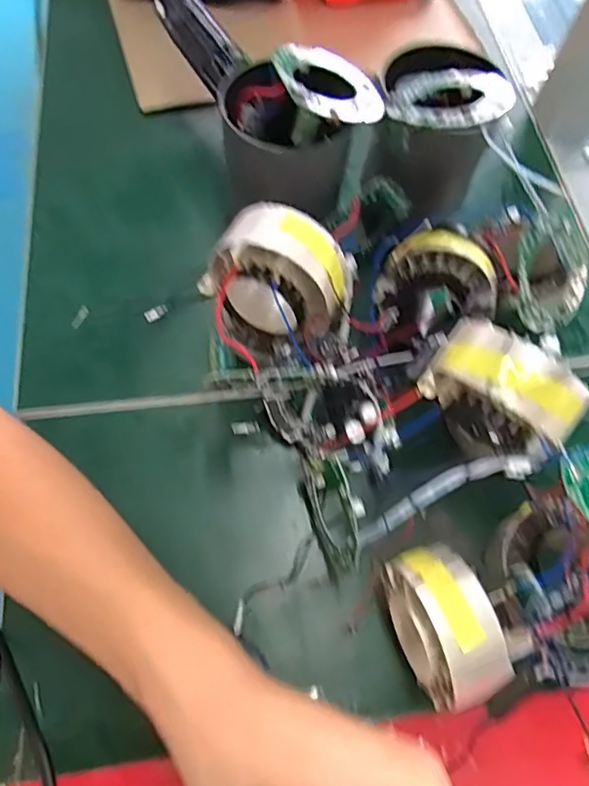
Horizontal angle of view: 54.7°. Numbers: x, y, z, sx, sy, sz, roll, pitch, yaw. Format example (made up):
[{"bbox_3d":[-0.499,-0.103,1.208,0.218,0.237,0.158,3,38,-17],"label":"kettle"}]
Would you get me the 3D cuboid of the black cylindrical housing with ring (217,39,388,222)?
[{"bbox_3d":[-0.001,-0.153,0.328,0.081,0.066,0.068,-7,66,-8],"label":"black cylindrical housing with ring"}]

